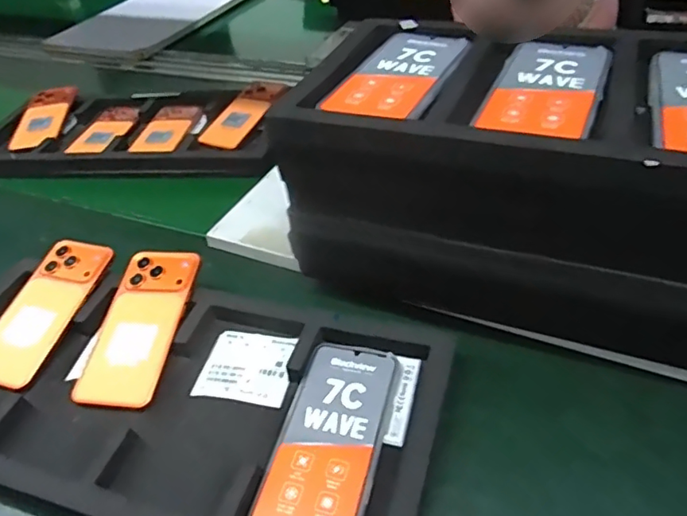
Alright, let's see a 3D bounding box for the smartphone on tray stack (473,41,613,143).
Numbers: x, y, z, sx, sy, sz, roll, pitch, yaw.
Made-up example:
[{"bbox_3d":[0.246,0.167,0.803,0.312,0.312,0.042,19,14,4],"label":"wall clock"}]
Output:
[{"bbox_3d":[0.159,-0.135,0.422,0.078,0.006,0.151,15,46,22],"label":"smartphone on tray stack"}]

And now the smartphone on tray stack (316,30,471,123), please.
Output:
[{"bbox_3d":[0.051,-0.161,0.466,0.083,0.008,0.160,16,46,23],"label":"smartphone on tray stack"}]

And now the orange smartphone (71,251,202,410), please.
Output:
[{"bbox_3d":[-0.194,0.062,0.517,0.080,0.012,0.164,3,55,10],"label":"orange smartphone"}]

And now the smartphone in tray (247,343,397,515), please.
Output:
[{"bbox_3d":[-0.011,0.138,0.421,0.077,0.011,0.162,7,43,15],"label":"smartphone in tray"}]

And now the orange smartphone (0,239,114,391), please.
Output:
[{"bbox_3d":[-0.303,0.051,0.549,0.080,0.011,0.167,12,58,19],"label":"orange smartphone"}]

